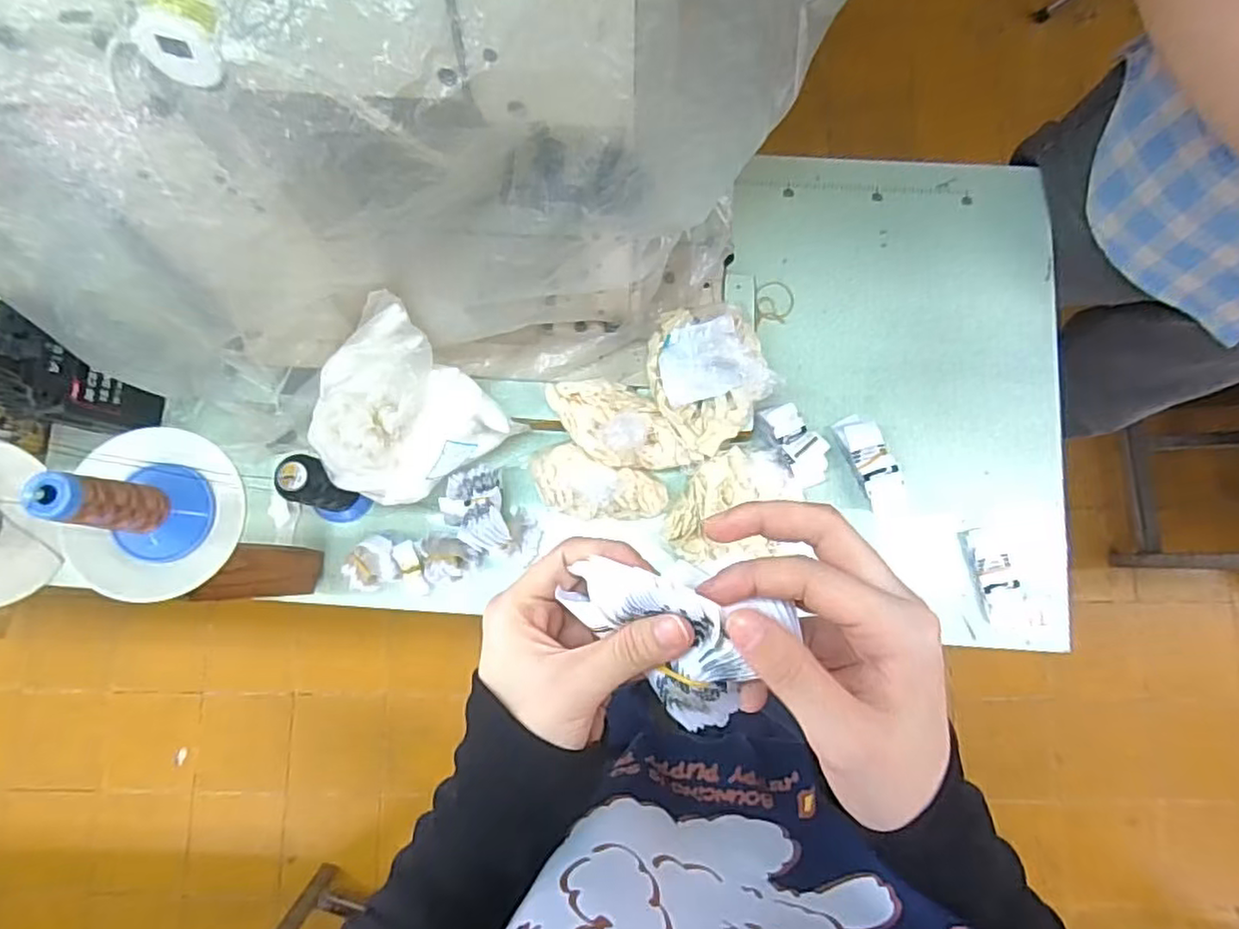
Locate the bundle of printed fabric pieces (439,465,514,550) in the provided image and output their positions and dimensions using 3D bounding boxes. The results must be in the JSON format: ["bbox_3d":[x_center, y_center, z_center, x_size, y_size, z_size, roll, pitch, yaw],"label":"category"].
[{"bbox_3d":[-0.149,0.045,0.666,0.063,0.031,0.086,-12,82,-1],"label":"bundle of printed fabric pieces"}]

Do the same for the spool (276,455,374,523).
[{"bbox_3d":[-0.290,0.028,0.652,0.058,0.099,0.053,0,82,1],"label":"spool"}]

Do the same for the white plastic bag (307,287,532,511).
[{"bbox_3d":[-0.211,-0.044,0.624,0.145,0.108,0.153,44,85,6],"label":"white plastic bag"}]

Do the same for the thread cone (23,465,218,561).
[{"bbox_3d":[-0.325,0.029,0.430,0.053,0.108,0.066,7,82,2],"label":"thread cone"}]

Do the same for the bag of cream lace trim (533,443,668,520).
[{"bbox_3d":[-0.021,0.025,0.672,0.139,0.041,0.065,18,83,4],"label":"bag of cream lace trim"}]

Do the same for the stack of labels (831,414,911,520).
[{"bbox_3d":[0.262,0.003,0.685,0.044,0.029,0.112,-19,82,-2],"label":"stack of labels"}]

